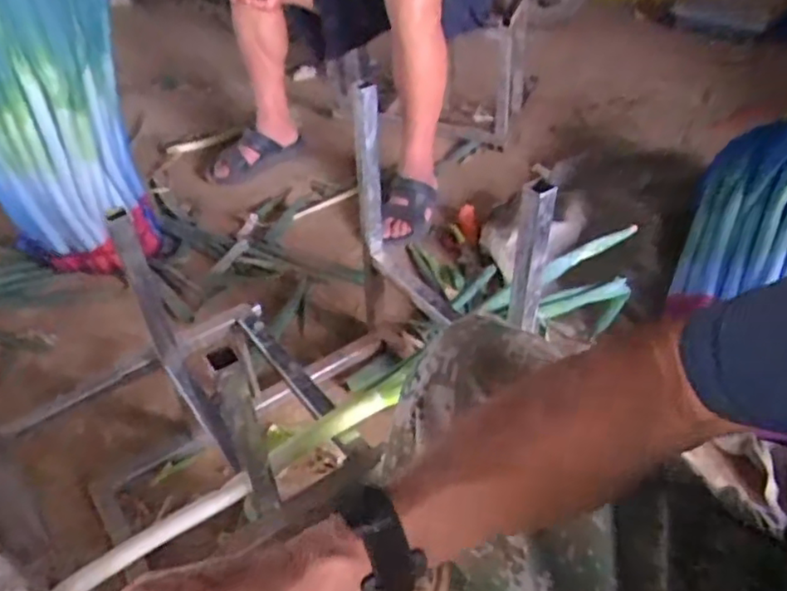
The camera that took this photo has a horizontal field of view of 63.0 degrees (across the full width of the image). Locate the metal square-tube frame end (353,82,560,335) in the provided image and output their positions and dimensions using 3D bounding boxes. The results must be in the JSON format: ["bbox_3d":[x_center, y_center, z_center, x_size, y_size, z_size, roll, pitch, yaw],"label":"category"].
[{"bbox_3d":[0.061,-0.090,0.880,0.037,0.298,0.392,-26,47,-26],"label":"metal square-tube frame end"}]

